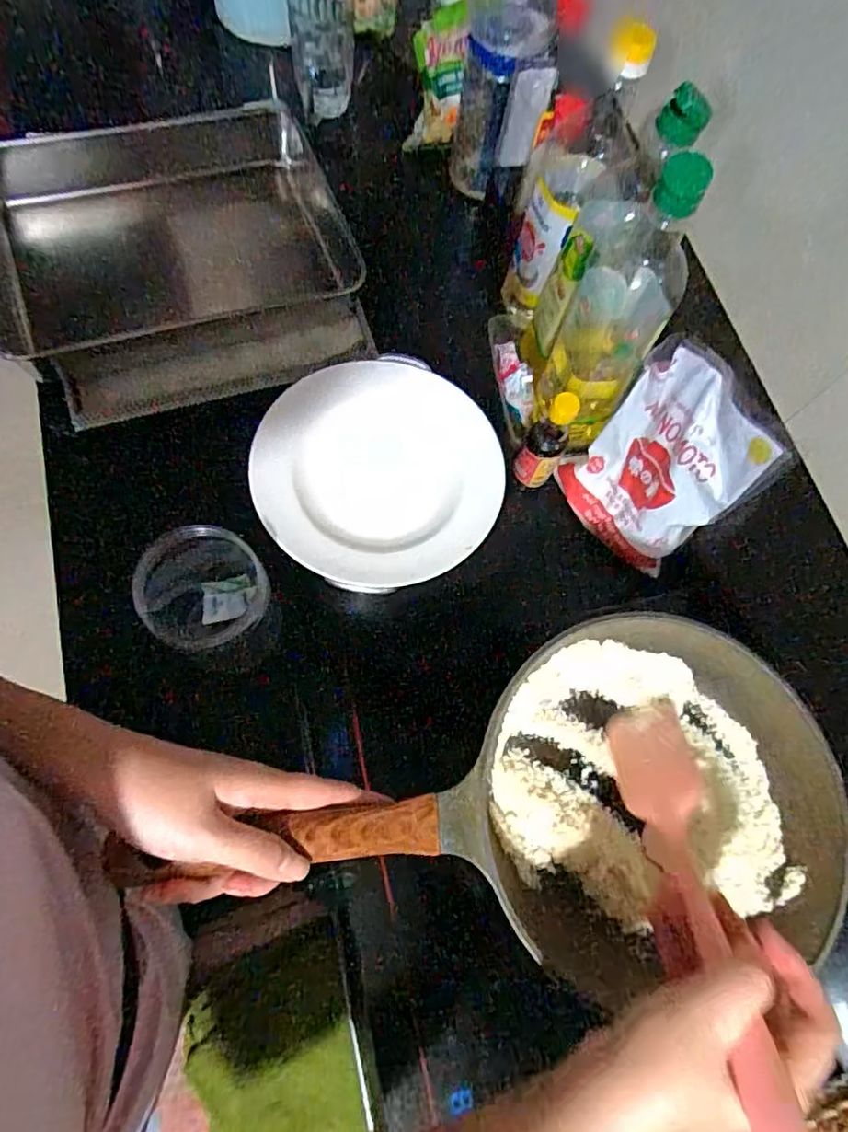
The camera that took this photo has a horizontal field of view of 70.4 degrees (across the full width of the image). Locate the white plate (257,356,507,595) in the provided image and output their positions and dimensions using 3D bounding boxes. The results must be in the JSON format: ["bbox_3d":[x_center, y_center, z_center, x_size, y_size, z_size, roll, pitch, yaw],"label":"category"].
[{"bbox_3d":[-0.036,-0.086,0.521,0.200,0.039,0.211,2,71,-7],"label":"white plate"}]

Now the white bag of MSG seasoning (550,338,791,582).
[{"bbox_3d":[0.219,-0.095,0.564,0.029,0.190,0.144,-17,67,-35],"label":"white bag of MSG seasoning"}]

